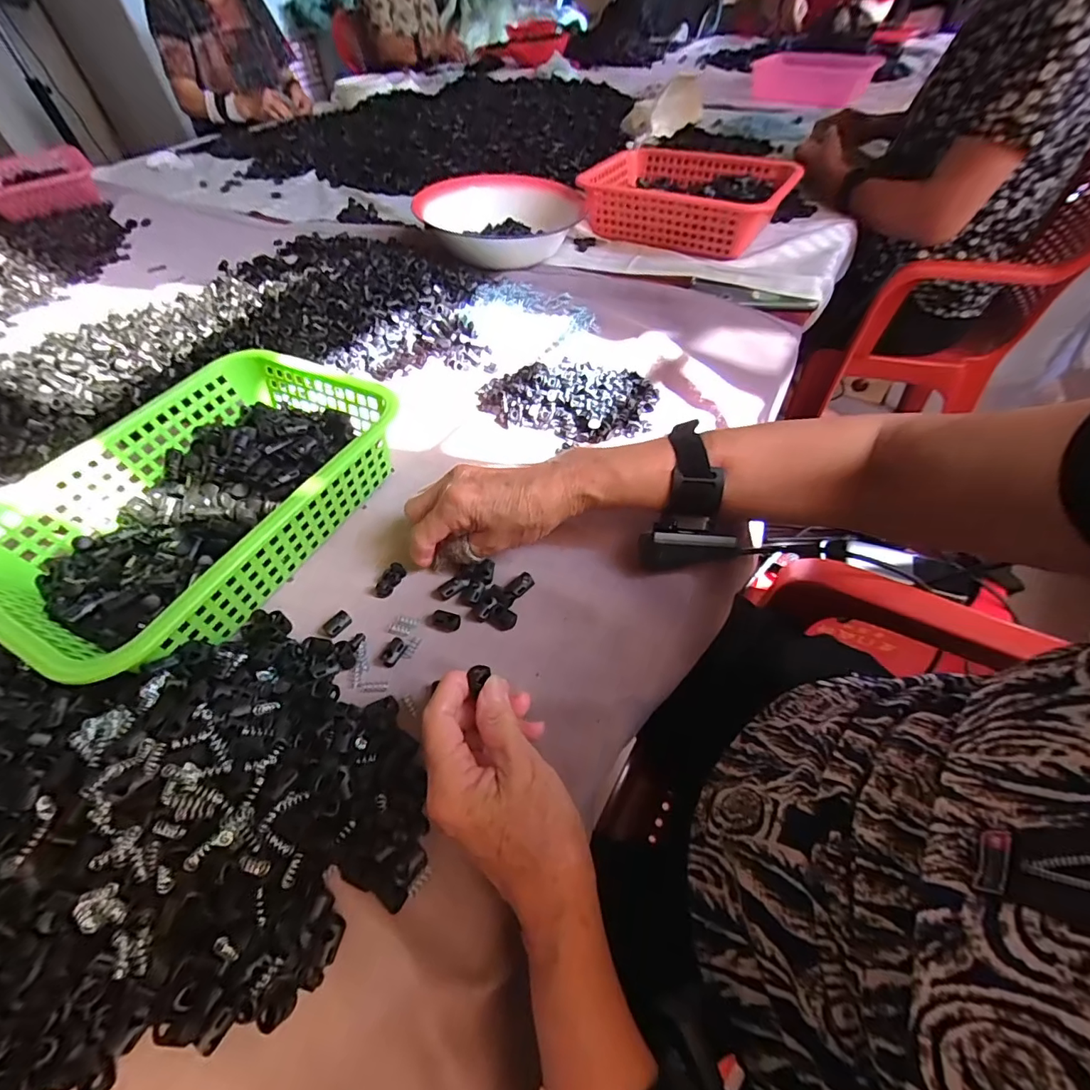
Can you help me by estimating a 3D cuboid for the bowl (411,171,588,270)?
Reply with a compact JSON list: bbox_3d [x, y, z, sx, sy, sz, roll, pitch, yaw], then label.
[{"bbox_3d":[-0.068,-0.497,0.748,0.214,0.081,0.231,12,54,12],"label":"bowl"}]

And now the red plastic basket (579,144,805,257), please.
[{"bbox_3d":[0.228,-0.568,0.784,0.298,0.062,0.244,24,57,21],"label":"red plastic basket"}]

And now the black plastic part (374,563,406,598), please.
[{"bbox_3d":[-0.123,0.028,0.388,0.011,0.013,0.028,24,57,21],"label":"black plastic part"}]

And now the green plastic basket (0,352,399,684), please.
[{"bbox_3d":[-0.272,-0.032,0.406,0.204,0.088,0.283,23,57,20],"label":"green plastic basket"}]

